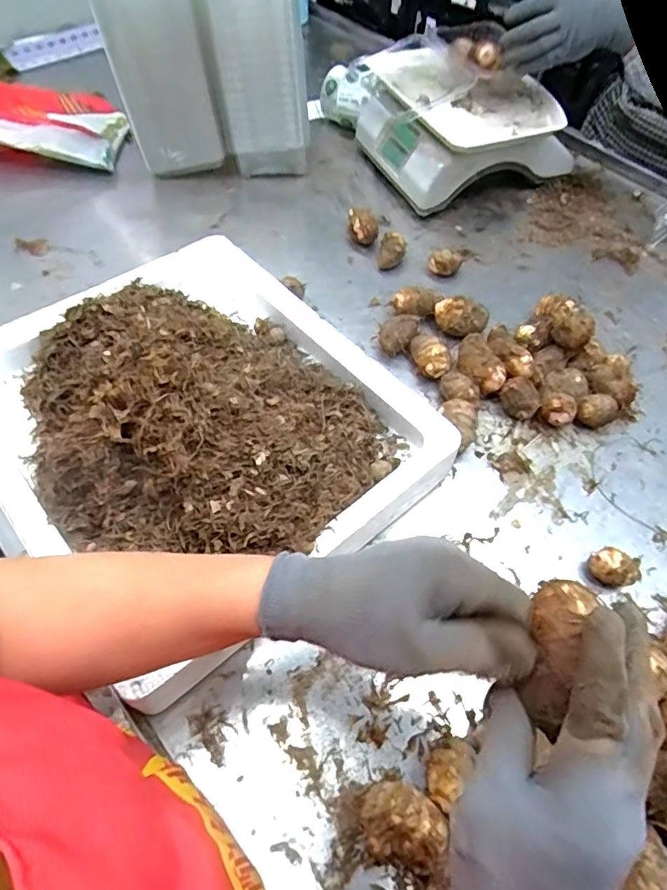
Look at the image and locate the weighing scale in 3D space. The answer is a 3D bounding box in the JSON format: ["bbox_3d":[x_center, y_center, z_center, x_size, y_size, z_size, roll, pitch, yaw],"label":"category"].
[{"bbox_3d":[0.211,-0.517,0.868,0.265,0.161,0.265,-17,58,-13],"label":"weighing scale"}]

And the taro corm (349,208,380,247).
[{"bbox_3d":[0.044,-0.324,0.800,0.043,0.041,0.054,0,56,-2],"label":"taro corm"}]

